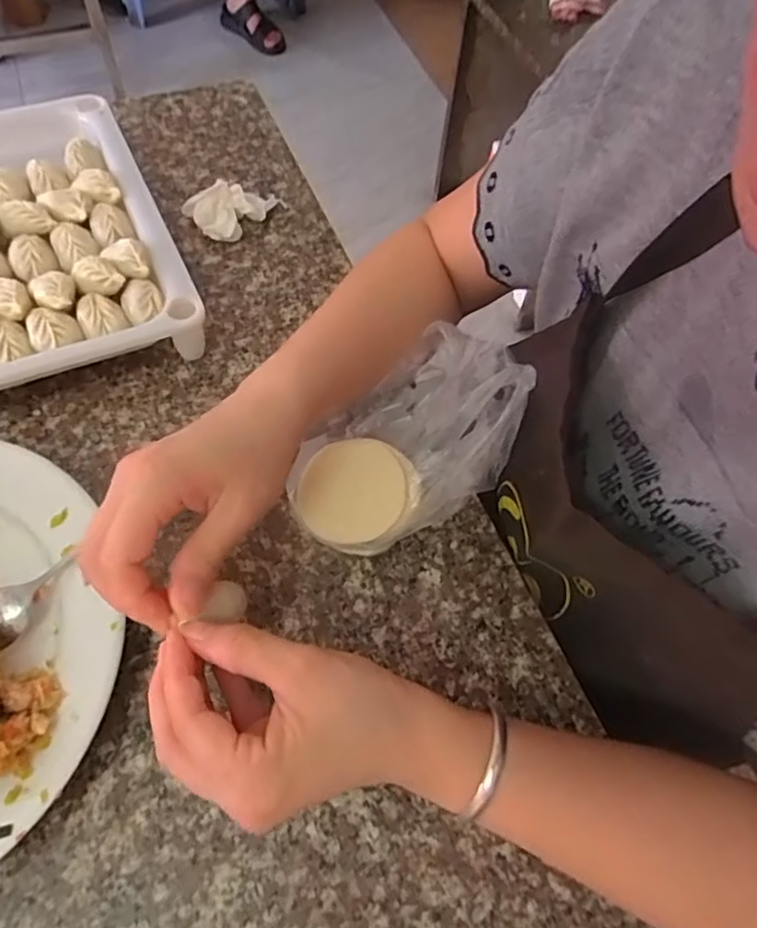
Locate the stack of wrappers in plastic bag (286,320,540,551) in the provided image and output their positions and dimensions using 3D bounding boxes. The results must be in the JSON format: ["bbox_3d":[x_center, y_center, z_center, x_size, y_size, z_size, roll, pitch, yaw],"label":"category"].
[{"bbox_3d":[0.018,-0.021,0.373,0.169,0.053,0.121,-37,70,-22],"label":"stack of wrappers in plastic bag"}]

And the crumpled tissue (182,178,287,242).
[{"bbox_3d":[-0.113,-0.204,0.488,0.079,0.026,0.044,-19,64,-14],"label":"crumpled tissue"}]

